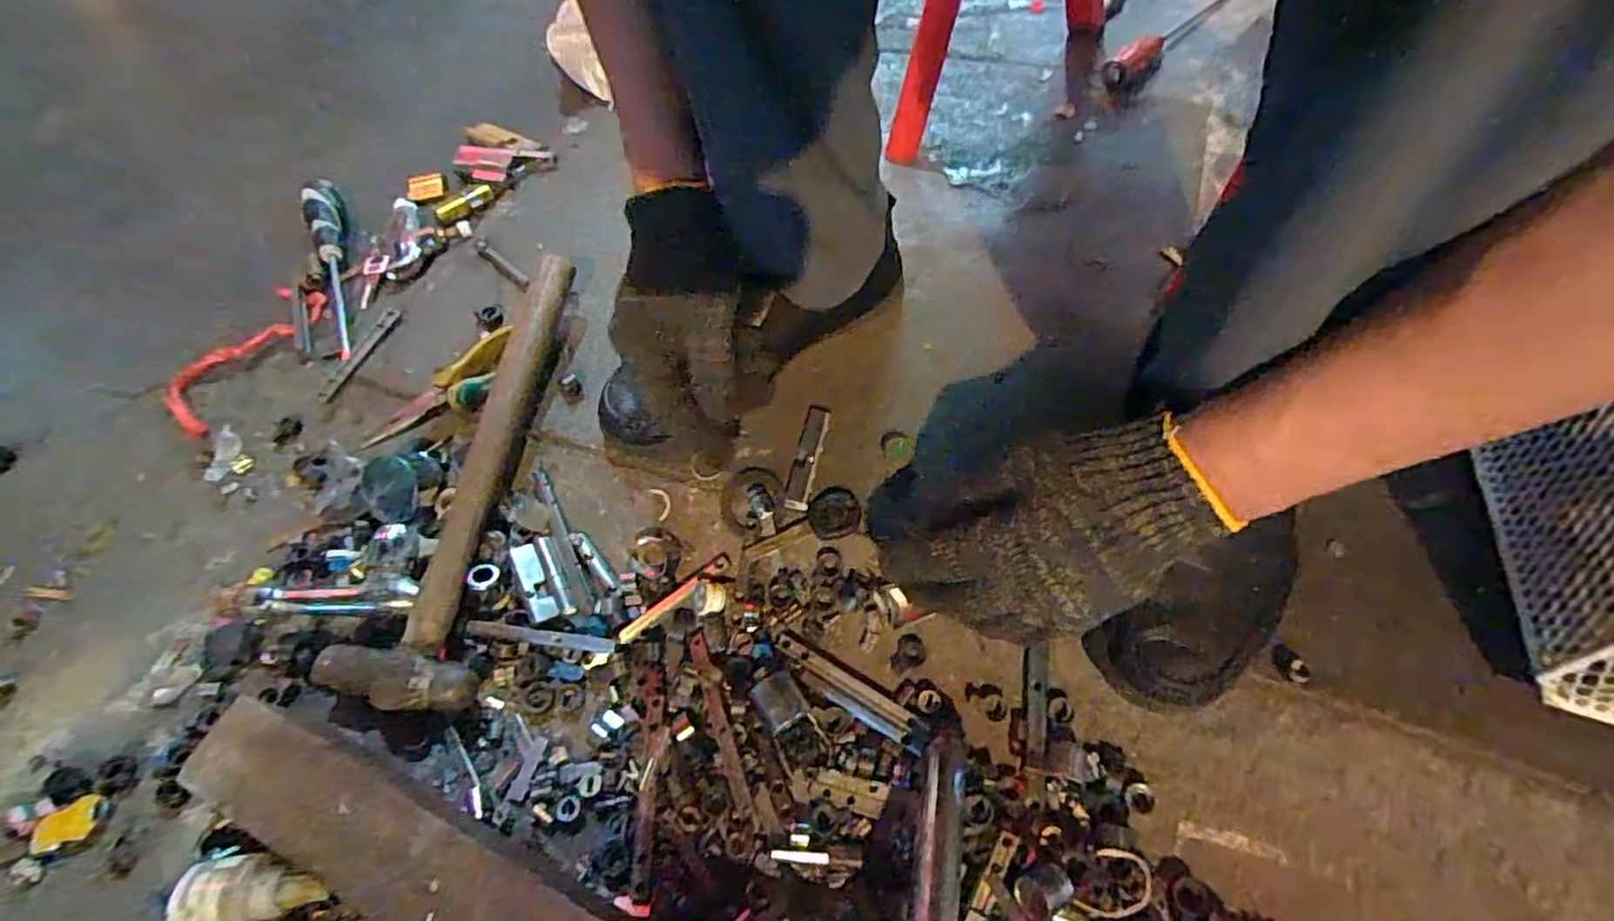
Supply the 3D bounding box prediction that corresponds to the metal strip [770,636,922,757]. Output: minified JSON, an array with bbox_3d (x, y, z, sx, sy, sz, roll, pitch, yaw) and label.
[{"bbox_3d":[0.024,0.135,0.404,0.100,0.007,0.018,26,60,21],"label":"metal strip"}]

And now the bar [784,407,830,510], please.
[{"bbox_3d":[0.001,-0.002,0.462,0.017,0.007,0.078,9,55,10],"label":"bar"}]

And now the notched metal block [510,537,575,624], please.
[{"bbox_3d":[-0.171,0.075,0.444,0.026,0.008,0.056,-25,61,-12],"label":"notched metal block"}]

